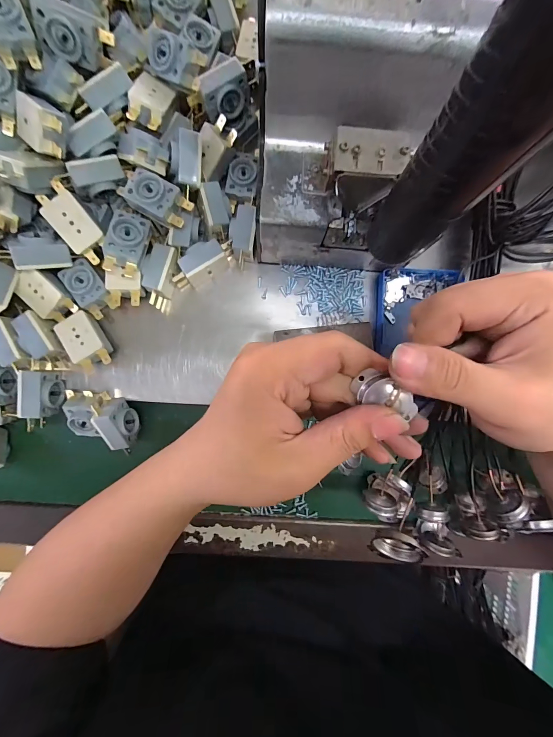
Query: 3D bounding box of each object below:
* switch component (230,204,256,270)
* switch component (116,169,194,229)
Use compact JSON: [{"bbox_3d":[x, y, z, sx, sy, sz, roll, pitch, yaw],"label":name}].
[{"bbox_3d":[-0.028,-0.112,0.265,0.021,0.023,0.045,2,90,-1],"label":"switch component"},{"bbox_3d":[-0.091,-0.128,0.239,0.047,0.014,0.029,29,89,-1],"label":"switch component"}]

